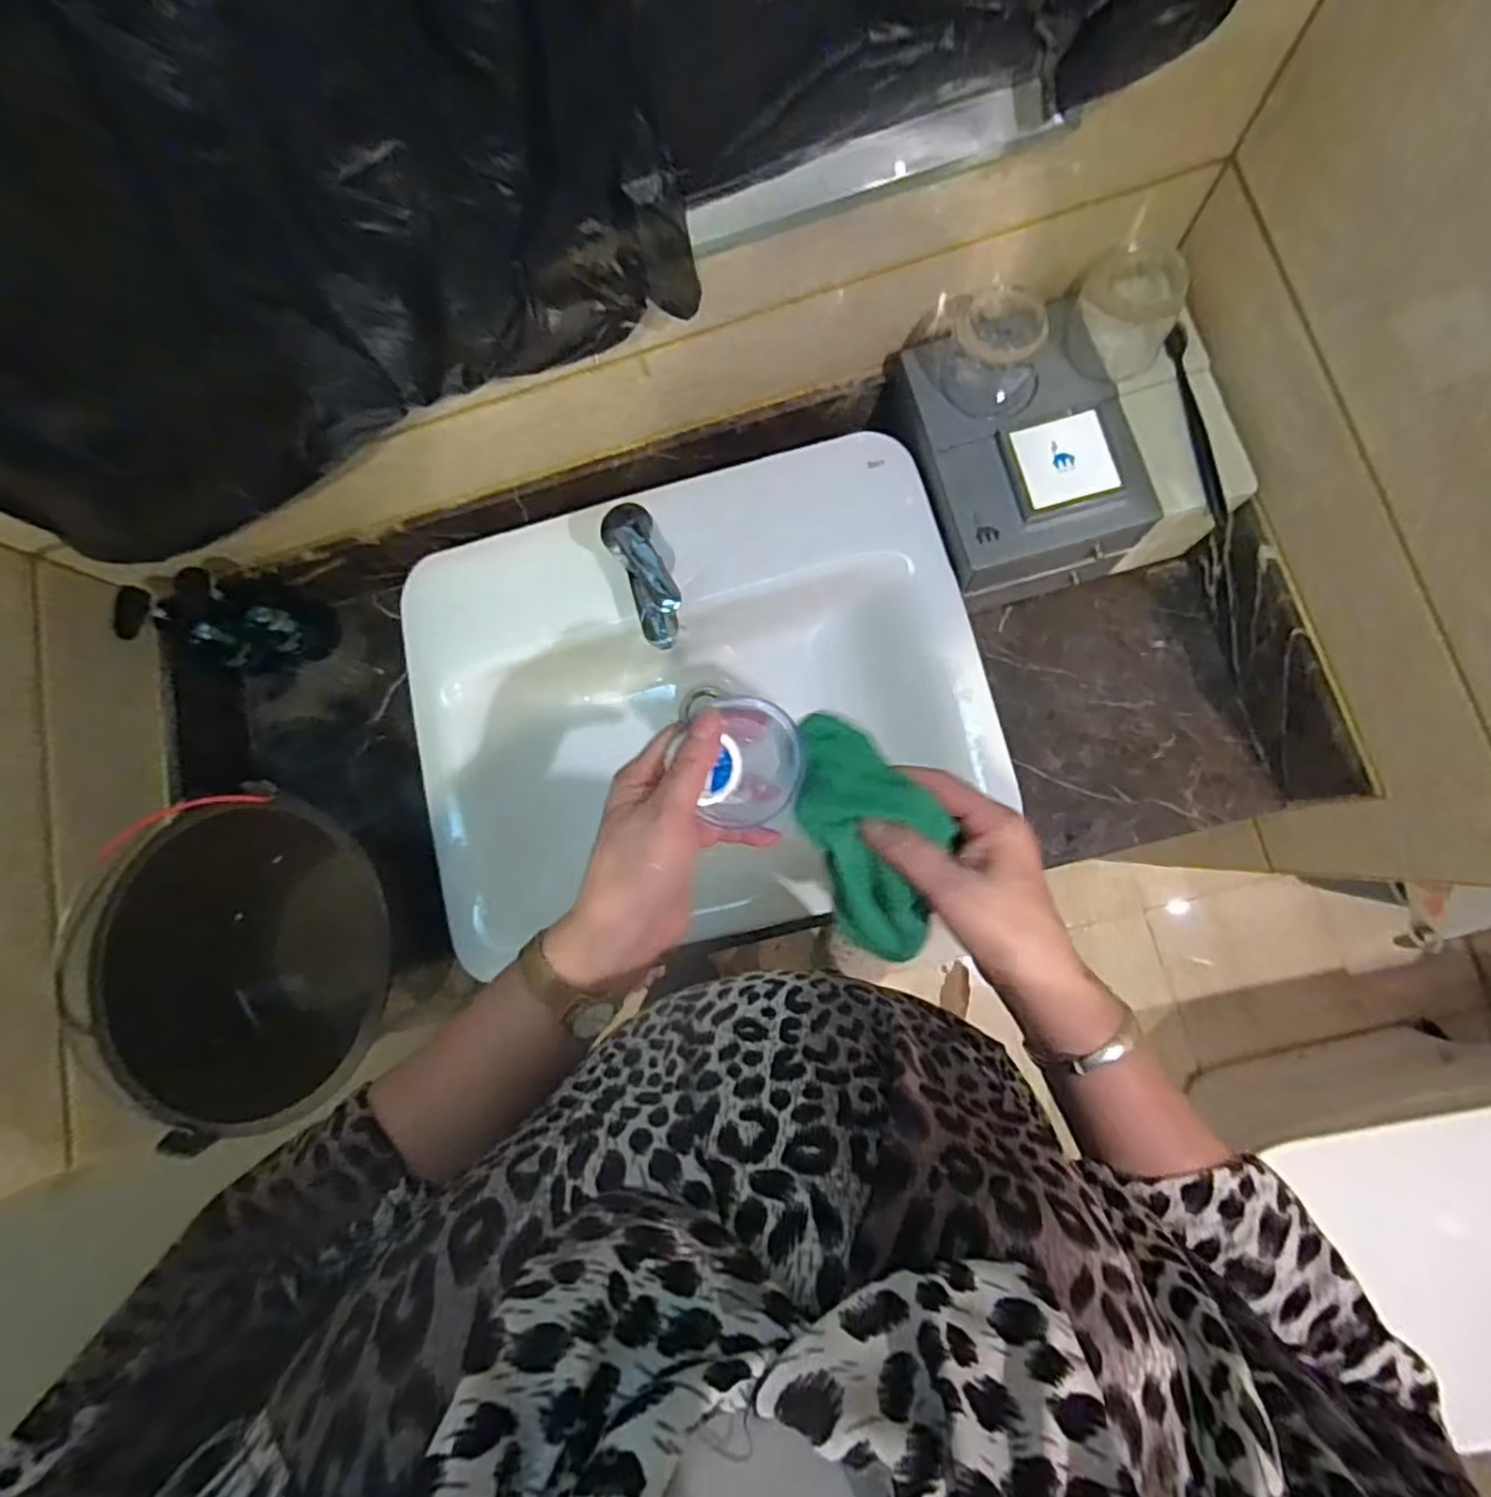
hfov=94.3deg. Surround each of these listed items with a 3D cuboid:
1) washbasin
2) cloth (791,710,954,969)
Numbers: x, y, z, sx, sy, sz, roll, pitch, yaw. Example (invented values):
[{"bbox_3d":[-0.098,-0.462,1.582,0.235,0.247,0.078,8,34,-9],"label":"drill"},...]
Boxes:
[{"bbox_3d":[-0.056,-0.047,0.694,0.548,0.170,0.432,-13,82,5],"label":"washbasin"},{"bbox_3d":[0.078,0.058,0.405,0.074,0.053,0.158,-14,107,5],"label":"cloth"}]

